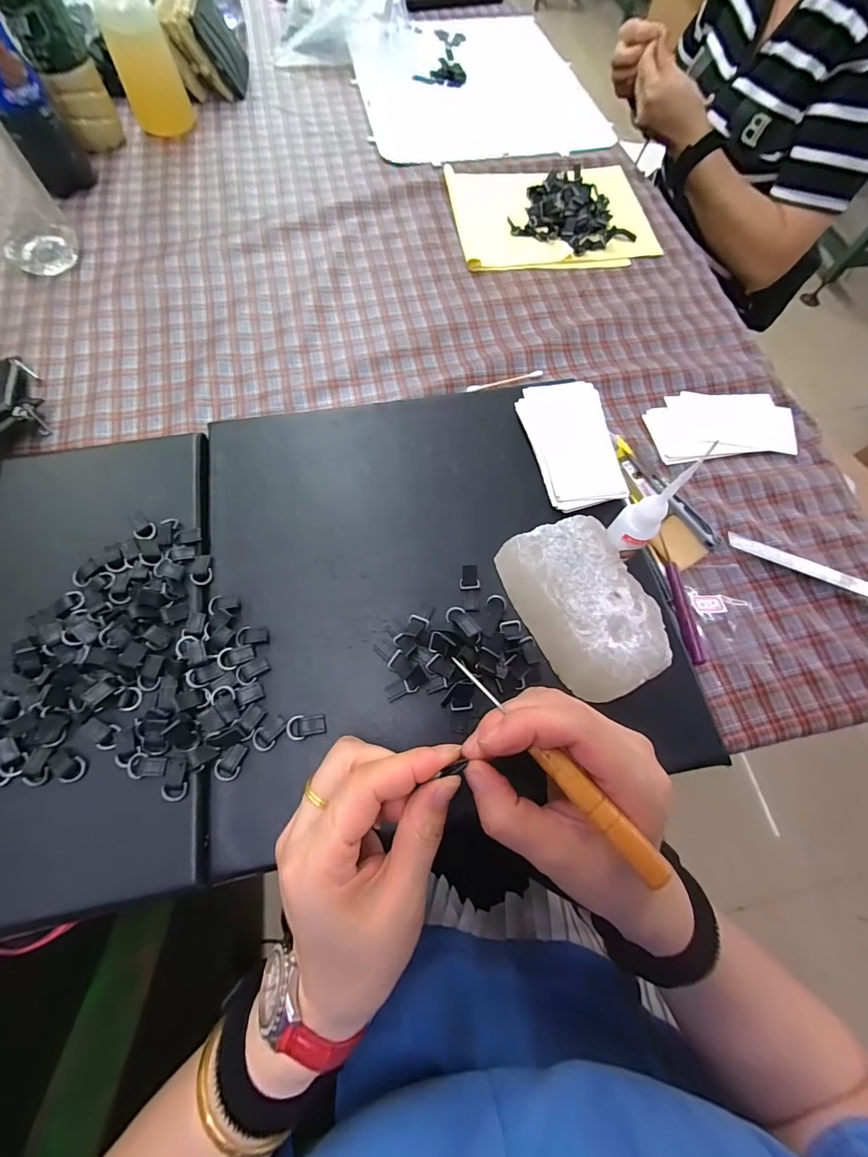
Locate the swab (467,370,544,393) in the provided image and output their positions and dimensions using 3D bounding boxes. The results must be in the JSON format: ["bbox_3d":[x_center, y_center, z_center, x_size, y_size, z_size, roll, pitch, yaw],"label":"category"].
[{"bbox_3d":[0.065,-0.180,0.381,0.074,0.004,0.007,-17,72,-8],"label":"swab"}]

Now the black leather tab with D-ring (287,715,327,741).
[{"bbox_3d":[-0.075,0.087,0.246,0.021,0.005,0.013,-4,71,-4],"label":"black leather tab with D-ring"}]

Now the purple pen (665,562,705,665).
[{"bbox_3d":[0.180,0.024,0.301,0.009,0.011,0.074,-8,71,-5],"label":"purple pen"}]

